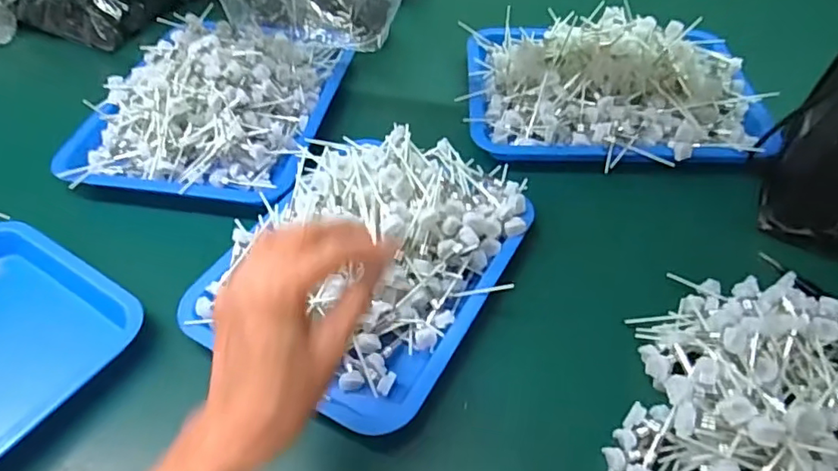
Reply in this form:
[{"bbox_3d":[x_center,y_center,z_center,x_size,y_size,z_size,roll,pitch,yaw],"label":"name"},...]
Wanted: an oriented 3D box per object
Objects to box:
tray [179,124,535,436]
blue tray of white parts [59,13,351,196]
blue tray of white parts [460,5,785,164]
[{"bbox_3d":[-0.040,0.002,0.483,0.211,0.076,0.280,21,53,18],"label":"tray"},{"bbox_3d":[-0.238,-0.165,0.651,0.264,0.078,0.285,5,49,5],"label":"blue tray of white parts"},{"bbox_3d":[0.221,-0.178,0.652,0.336,0.068,0.238,8,50,8],"label":"blue tray of white parts"}]

